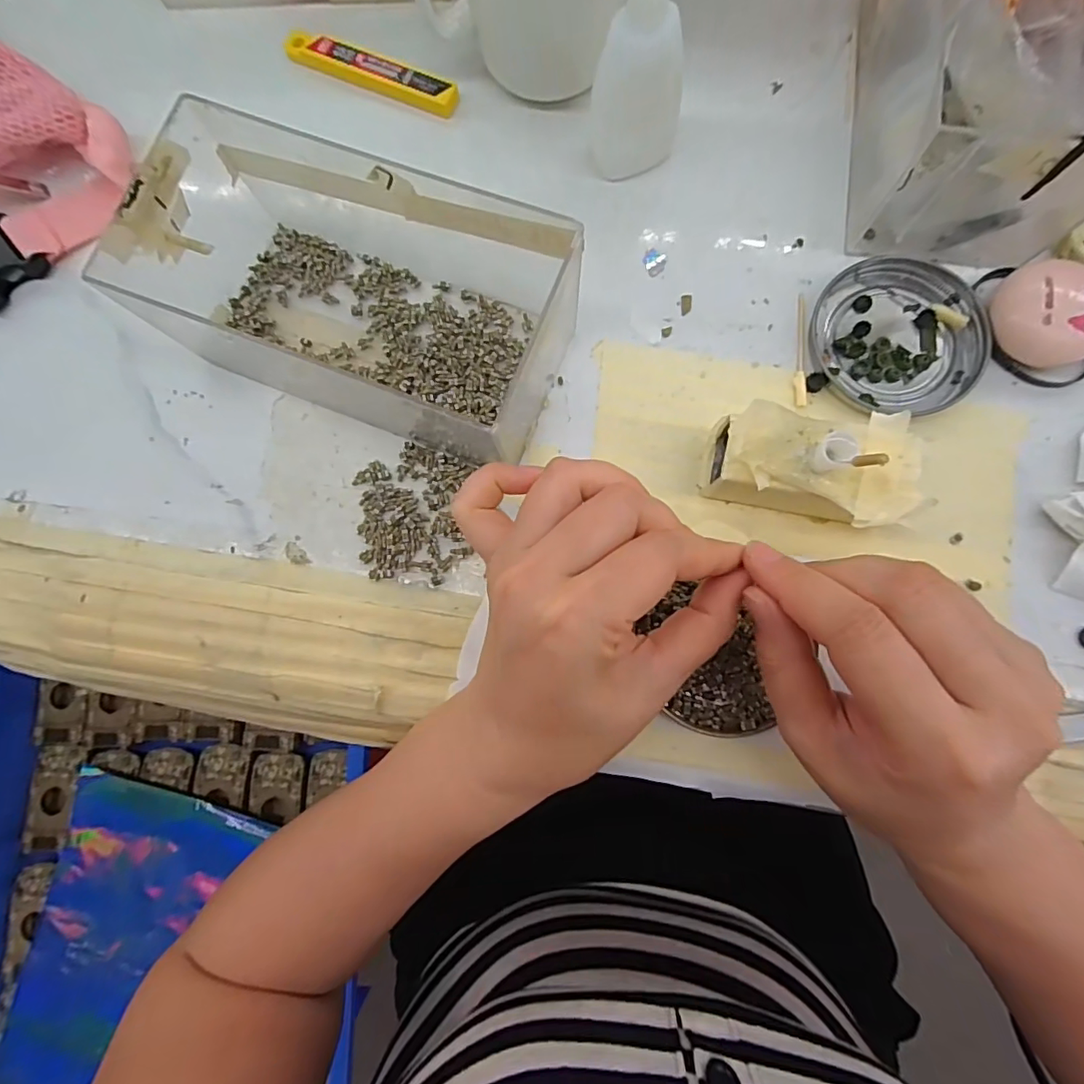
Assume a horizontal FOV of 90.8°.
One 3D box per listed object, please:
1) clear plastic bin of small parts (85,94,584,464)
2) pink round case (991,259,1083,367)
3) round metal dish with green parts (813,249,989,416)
[{"bbox_3d":[-0.089,-0.117,0.242,0.200,0.069,0.095,23,84,6],"label":"clear plastic bin of small parts"},{"bbox_3d":[0.232,-0.104,0.246,0.038,0.023,0.047,-15,81,1],"label":"pink round case"},{"bbox_3d":[0.171,-0.101,0.258,0.076,0.007,0.076,0,82,3],"label":"round metal dish with green parts"}]

